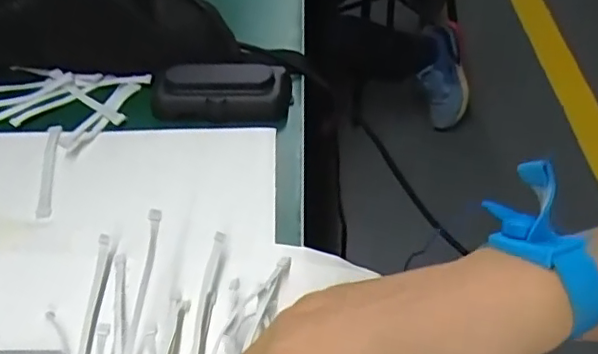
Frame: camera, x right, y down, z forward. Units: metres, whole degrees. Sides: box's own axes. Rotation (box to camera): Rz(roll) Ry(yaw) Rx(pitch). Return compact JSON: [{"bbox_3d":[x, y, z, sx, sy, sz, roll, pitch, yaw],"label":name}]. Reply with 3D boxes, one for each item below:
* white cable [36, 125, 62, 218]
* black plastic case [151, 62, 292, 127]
[{"bbox_3d":[-0.179,-0.007,0.412,0.010,0.005,0.089,-8,46,-5],"label":"white cable"},{"bbox_3d":[-0.061,-0.067,0.448,0.104,0.037,0.048,-1,46,2],"label":"black plastic case"}]

